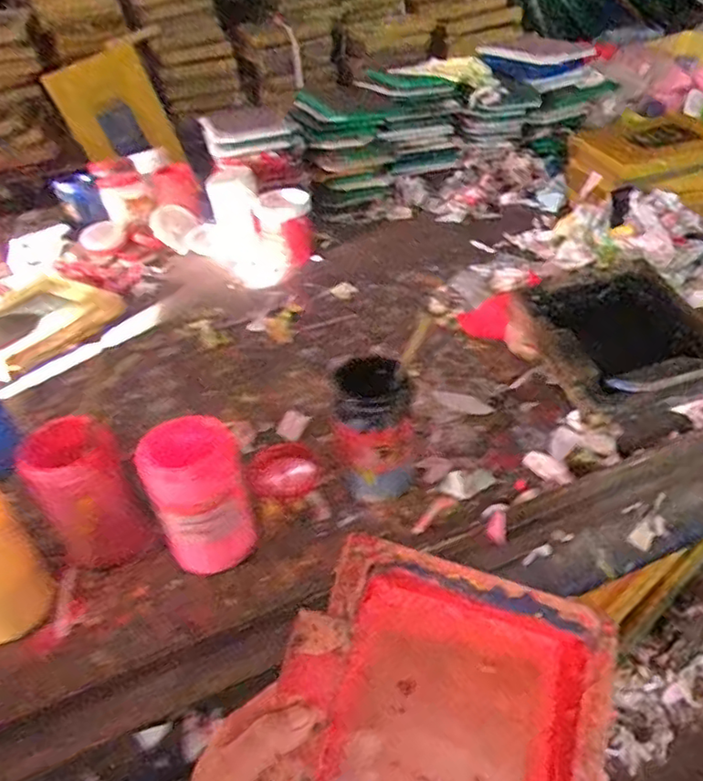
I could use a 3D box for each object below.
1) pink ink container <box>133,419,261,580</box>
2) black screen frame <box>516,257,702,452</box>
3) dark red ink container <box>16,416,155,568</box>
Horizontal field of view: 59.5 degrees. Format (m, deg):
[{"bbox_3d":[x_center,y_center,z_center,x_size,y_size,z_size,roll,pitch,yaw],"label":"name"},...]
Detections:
[{"bbox_3d":[-0.167,0.117,0.690,0.095,0.152,0.093,-18,40,-13],"label":"pink ink container"},{"bbox_3d":[0.419,-0.072,0.926,0.249,0.082,0.294,-16,40,-11],"label":"black screen frame"},{"bbox_3d":[-0.302,0.118,0.707,0.096,0.155,0.089,-23,42,-19],"label":"dark red ink container"}]

